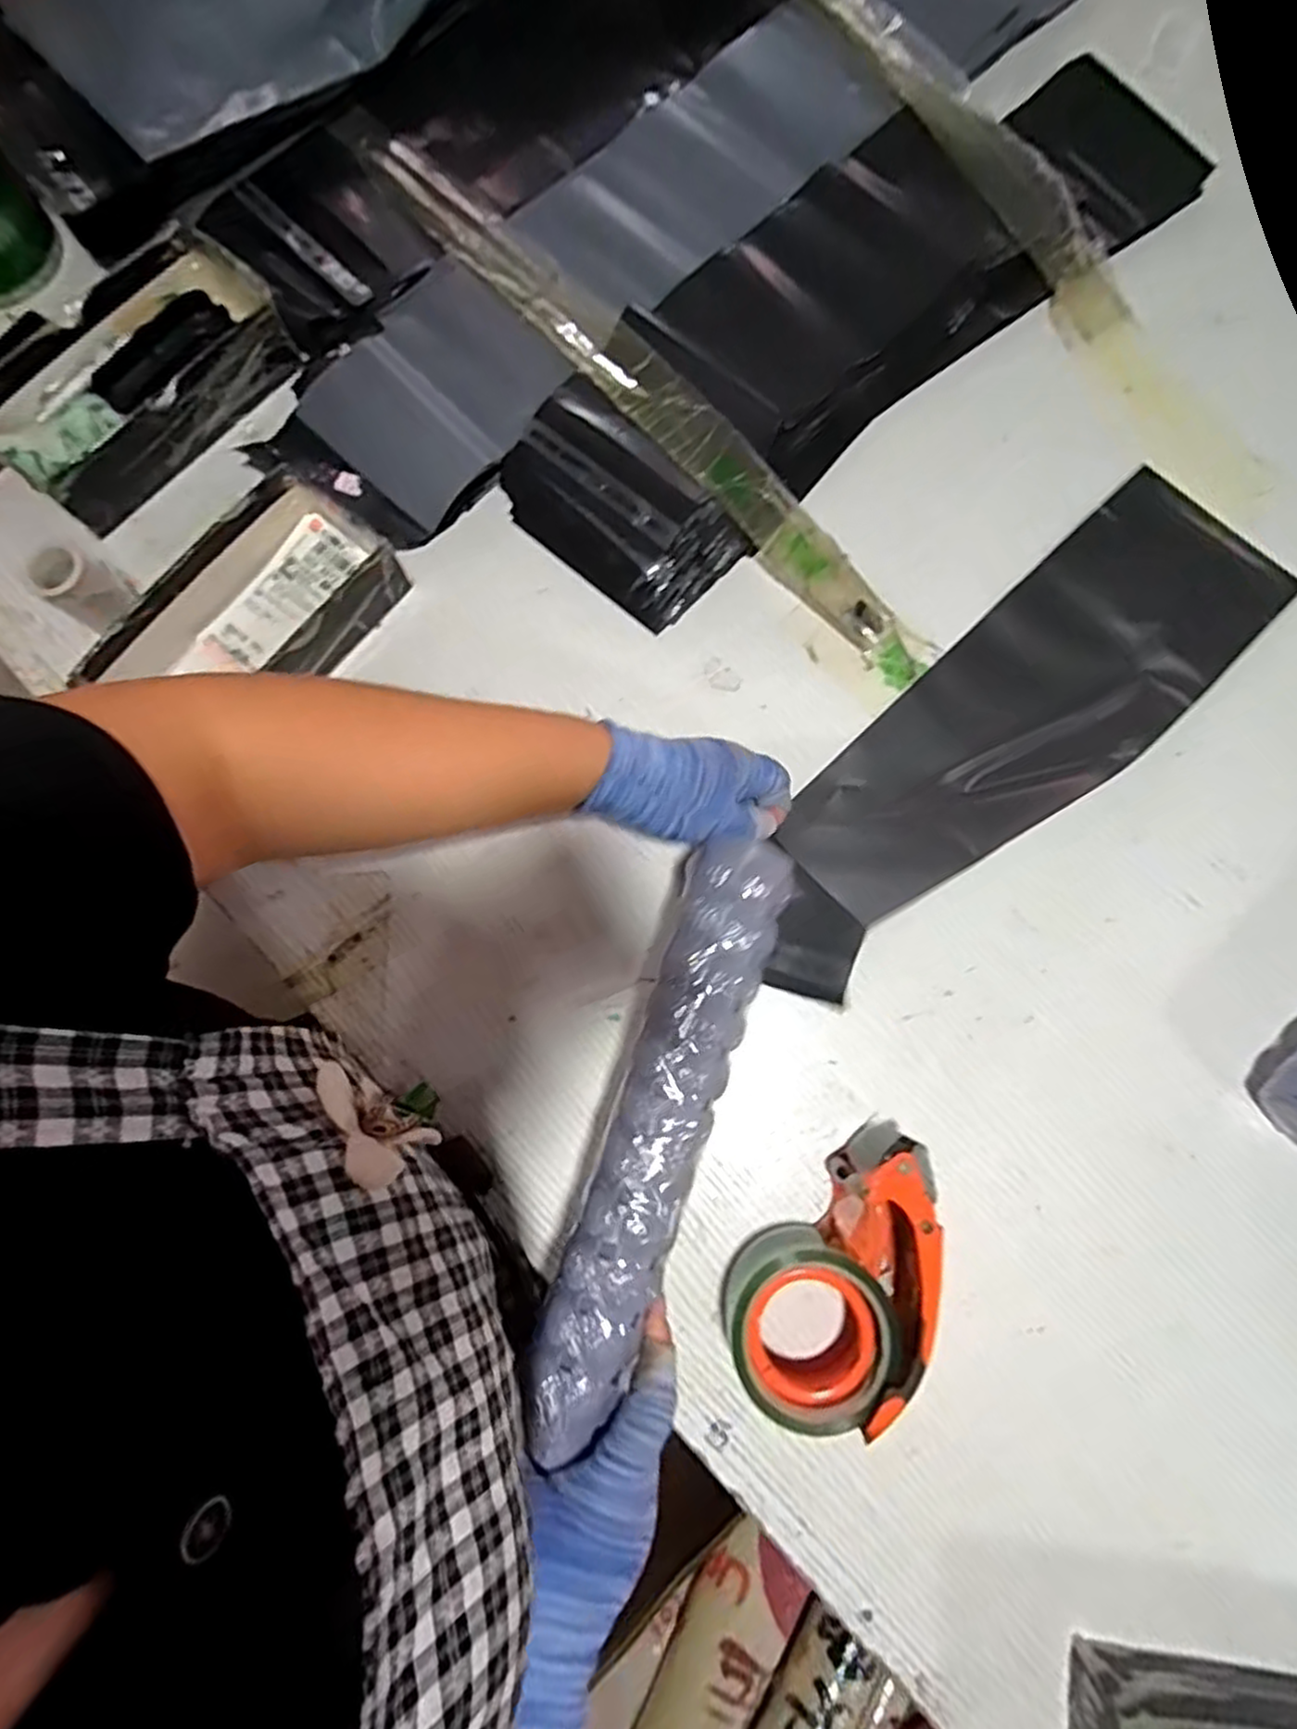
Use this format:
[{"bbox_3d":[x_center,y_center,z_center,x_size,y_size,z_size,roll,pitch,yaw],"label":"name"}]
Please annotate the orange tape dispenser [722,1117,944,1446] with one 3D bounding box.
[{"bbox_3d":[0.121,0.246,0.431,0.164,0.062,0.100,-43,82,-7],"label":"orange tape dispenser"}]

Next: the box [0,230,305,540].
[{"bbox_3d":[-0.388,-0.370,0.560,0.226,0.049,0.123,-44,82,-7],"label":"box"}]

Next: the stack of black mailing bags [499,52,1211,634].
[{"bbox_3d":[0.162,-0.440,0.581,0.615,0.028,0.204,-40,81,-6],"label":"stack of black mailing bags"}]

